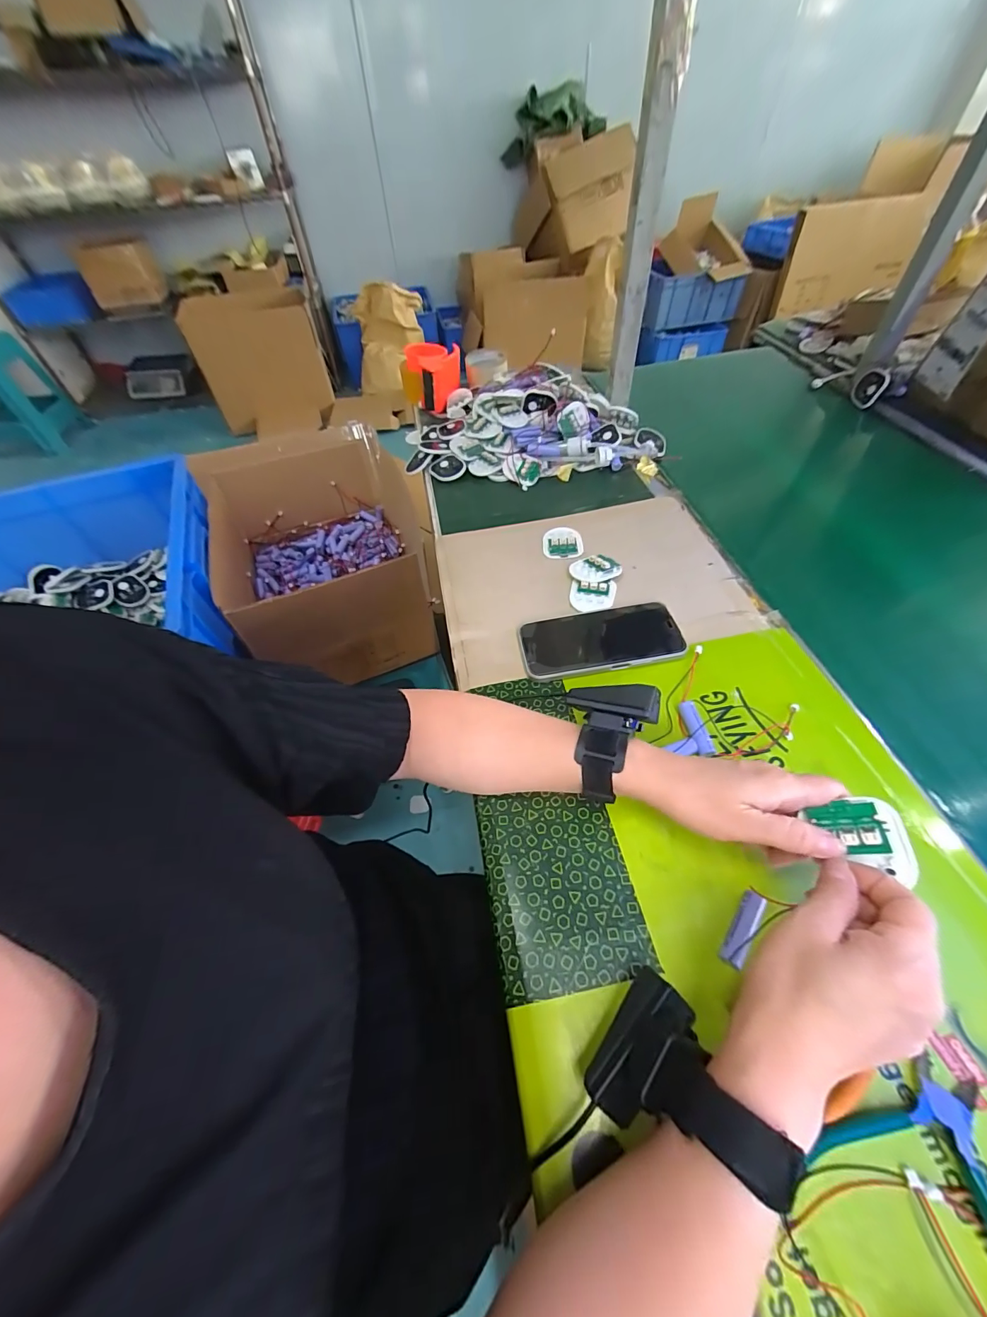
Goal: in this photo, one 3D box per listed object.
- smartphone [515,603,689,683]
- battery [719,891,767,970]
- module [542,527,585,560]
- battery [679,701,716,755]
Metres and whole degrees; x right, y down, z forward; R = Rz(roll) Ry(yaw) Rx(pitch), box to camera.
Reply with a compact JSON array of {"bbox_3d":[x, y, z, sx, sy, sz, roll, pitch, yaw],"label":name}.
[{"bbox_3d":[0.109,-0.020,0.446,0.160,0.014,0.076,-7,52,-2],"label":"smartphone"},{"bbox_3d":[0.166,0.180,0.287,0.012,0.013,0.049,30,60,24],"label":"battery"},{"bbox_3d":[0.090,-0.149,0.555,0.050,0.008,0.058,5,53,8],"label":"module"},{"bbox_3d":[0.180,0.062,0.383,0.013,0.012,0.048,-14,65,-7],"label":"battery"}]

